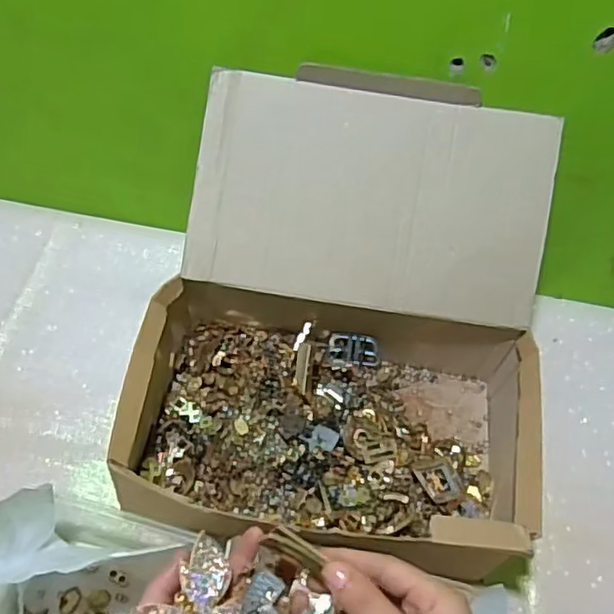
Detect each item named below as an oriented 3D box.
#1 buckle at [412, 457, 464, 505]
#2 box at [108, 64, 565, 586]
[{"bbox_3d":[0.120,0.155,0.570,0.049,0.005,0.039,-9,52,-38],"label":"buckle"},{"bbox_3d":[0.035,0.012,0.550,0.331,0.225,0.341,9,52,1],"label":"box"}]

